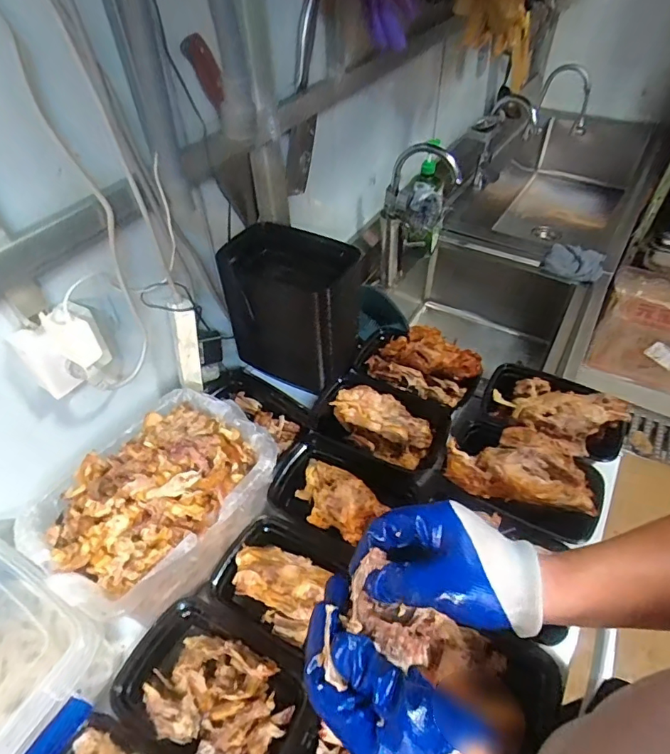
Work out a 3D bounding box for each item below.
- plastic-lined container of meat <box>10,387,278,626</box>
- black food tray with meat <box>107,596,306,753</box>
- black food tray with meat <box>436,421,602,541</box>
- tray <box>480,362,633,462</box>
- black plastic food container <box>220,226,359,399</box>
[{"bbox_3d":[-0.216,0.156,0.603,0.199,0.151,0.274,29,55,26],"label":"plastic-lined container of meat"},{"bbox_3d":[-0.142,0.359,0.536,0.199,0.052,0.136,21,51,20],"label":"black food tray with meat"},{"bbox_3d":[0.269,0.132,0.667,0.203,0.070,0.141,20,51,20],"label":"black food tray with meat"},{"bbox_3d":[0.345,0.044,0.752,0.201,0.074,0.157,24,53,23],"label":"tray"},{"bbox_3d":[-0.067,-0.109,0.818,0.189,0.253,0.140,19,51,19],"label":"black plastic food container"}]

